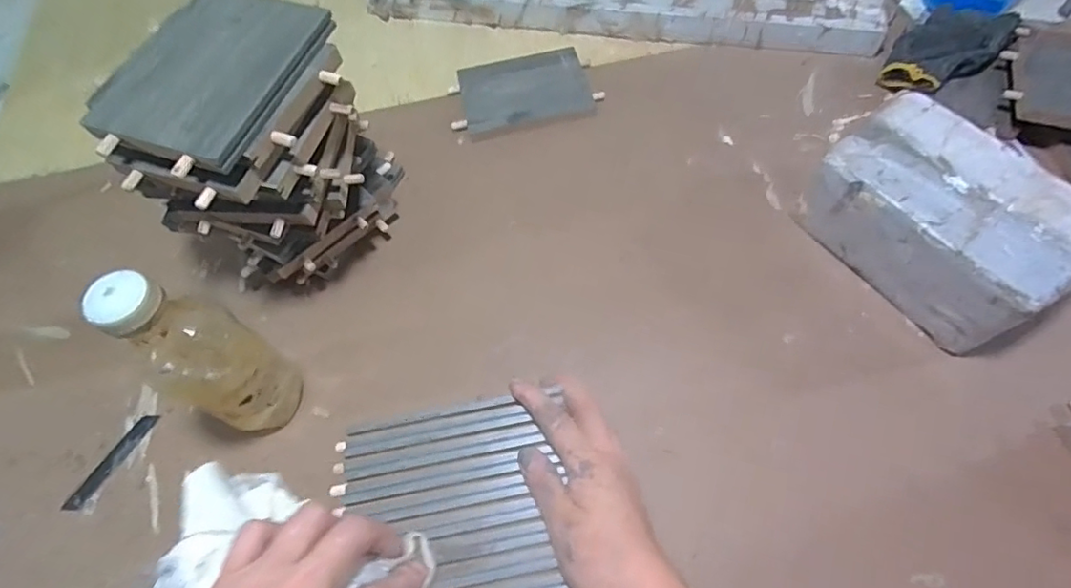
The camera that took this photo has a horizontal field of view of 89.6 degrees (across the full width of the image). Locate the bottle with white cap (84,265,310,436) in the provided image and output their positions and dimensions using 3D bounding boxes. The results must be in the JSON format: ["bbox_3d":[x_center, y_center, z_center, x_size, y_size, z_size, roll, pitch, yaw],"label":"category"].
[{"bbox_3d":[-0.251,0.054,0.418,0.057,0.211,0.066,23,66,15],"label":"bottle with white cap"}]

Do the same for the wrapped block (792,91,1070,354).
[{"bbox_3d":[0.361,-0.064,0.489,0.123,0.106,0.205,-34,65,-13],"label":"wrapped block"}]

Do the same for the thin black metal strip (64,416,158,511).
[{"bbox_3d":[-0.392,0.155,0.498,0.017,0.004,0.100,29,70,13],"label":"thin black metal strip"}]

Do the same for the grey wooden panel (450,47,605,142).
[{"bbox_3d":[-0.016,-0.245,0.660,0.166,0.021,0.115,-14,62,-3],"label":"grey wooden panel"}]

